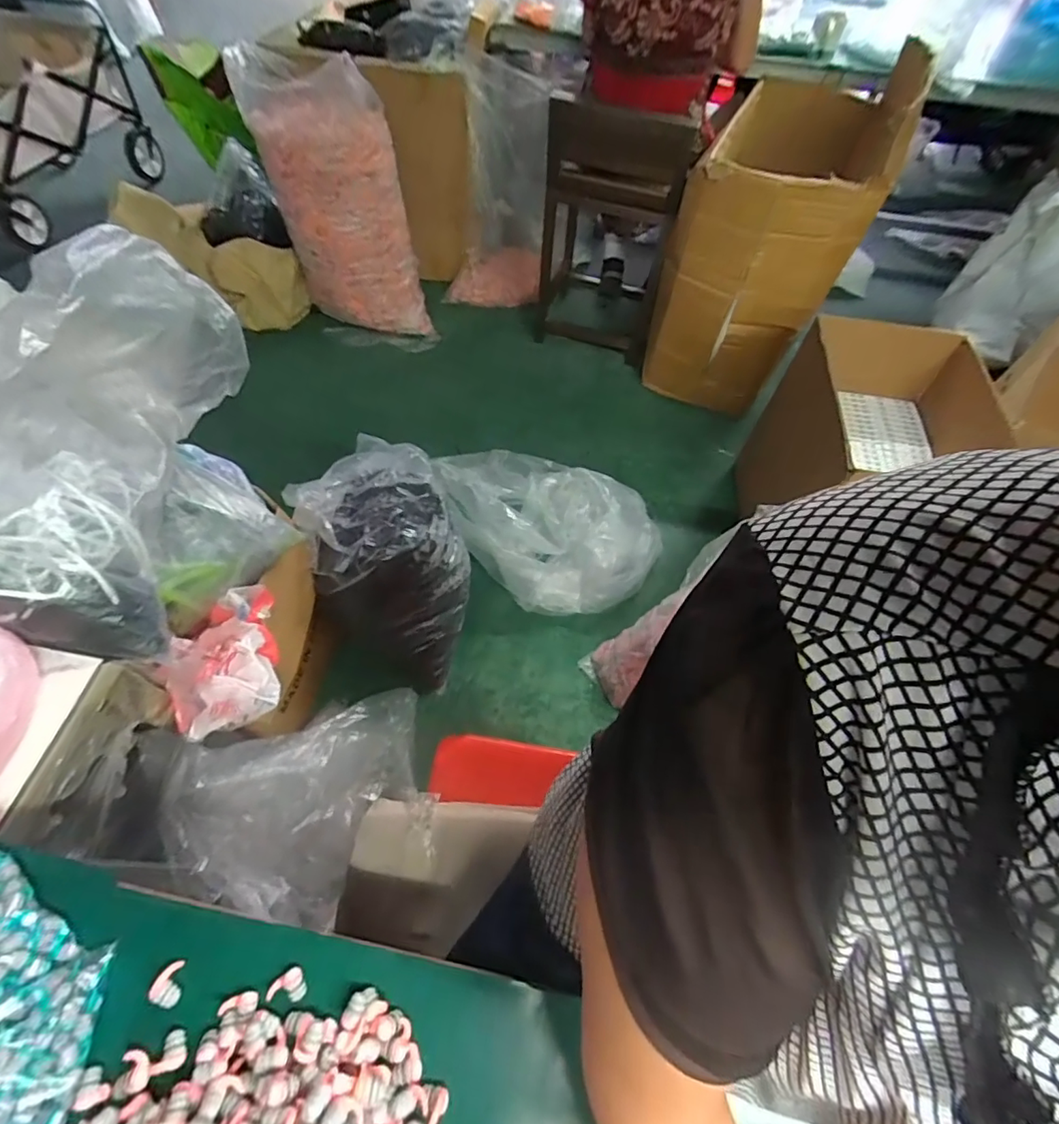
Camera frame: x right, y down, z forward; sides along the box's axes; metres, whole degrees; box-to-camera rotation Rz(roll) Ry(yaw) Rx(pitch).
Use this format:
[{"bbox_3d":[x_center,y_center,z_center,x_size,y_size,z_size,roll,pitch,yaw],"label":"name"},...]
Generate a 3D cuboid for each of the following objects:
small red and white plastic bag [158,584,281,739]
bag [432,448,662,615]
[{"bbox_3d":[-0.443,0.131,0.766,0.115,0.100,0.224,-16,61,-13],"label":"small red and white plastic bag"},{"bbox_3d":[0.036,-0.131,1.403,0.605,0.195,0.406,30,61,14],"label":"bag"}]

